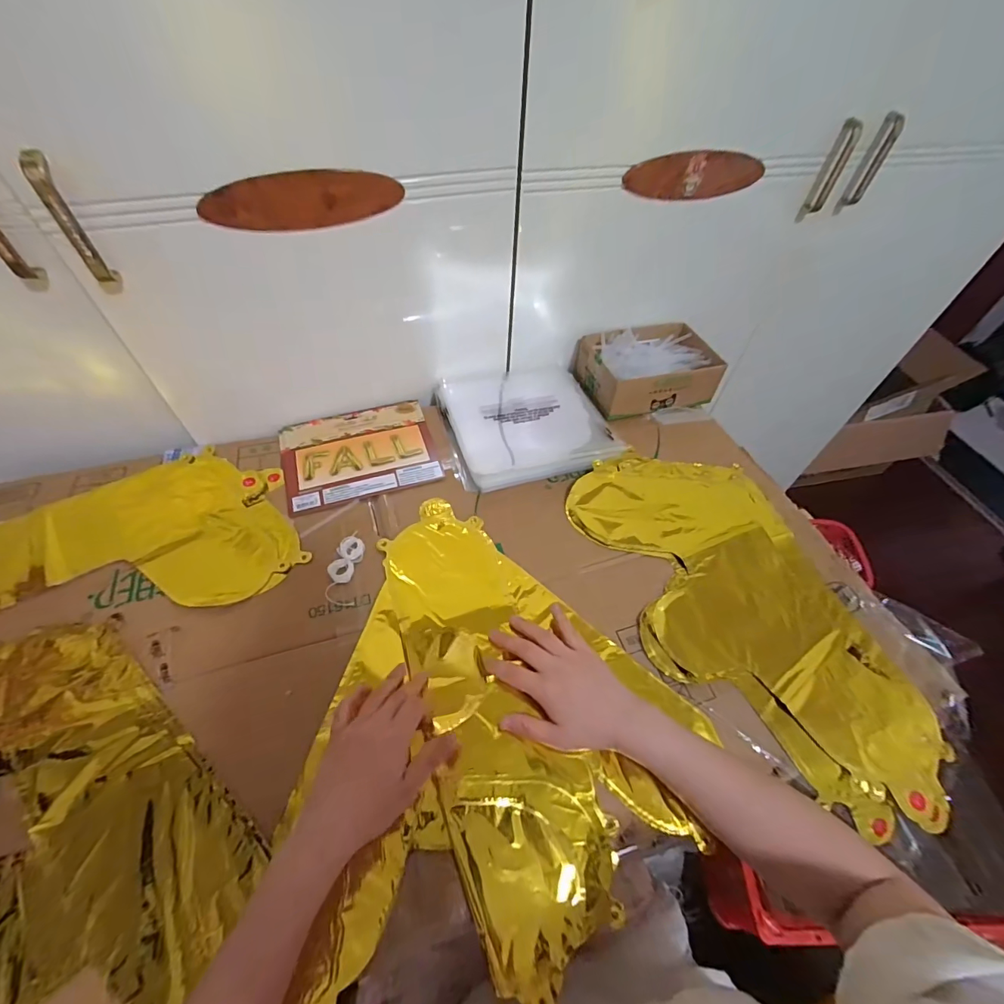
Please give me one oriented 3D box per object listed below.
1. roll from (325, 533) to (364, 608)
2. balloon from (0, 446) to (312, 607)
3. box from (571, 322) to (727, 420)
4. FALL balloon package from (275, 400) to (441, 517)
[{"bbox_3d":[-0.173,0.071,0.488,0.033,0.012,0.084,2,53,-2],"label":"roll"},{"bbox_3d":[-0.424,0.050,0.493,0.353,0.005,0.225,-19,56,-17],"label":"balloon"},{"bbox_3d":[0.230,-0.210,0.704,0.194,0.063,0.143,-16,55,-15],"label":"box"},{"bbox_3d":[-0.191,-0.070,0.595,0.192,0.006,0.158,-16,55,-15],"label":"FALL balloon package"}]

